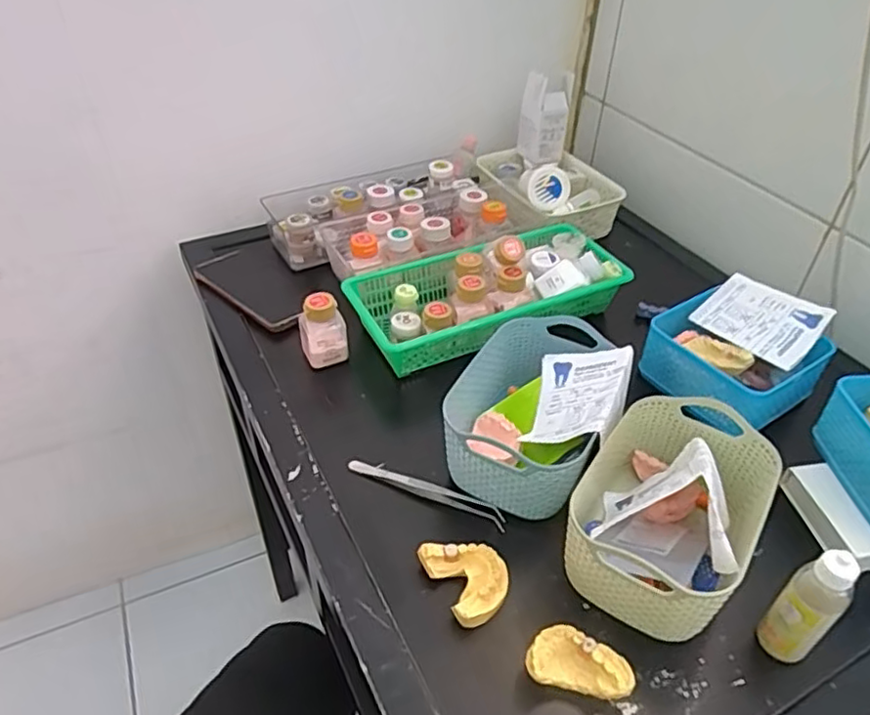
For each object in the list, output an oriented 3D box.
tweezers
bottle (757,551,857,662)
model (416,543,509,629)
[{"bbox_3d":[-0.007,0.112,0.547,0.143,0.011,0.016,19,44,18],"label":"tweezers"},{"bbox_3d":[0.242,0.164,0.418,0.024,0.100,0.032,-25,48,-27],"label":"bottle"},{"bbox_3d":[0.025,0.164,0.480,0.049,0.029,0.067,-20,46,-23],"label":"model"}]

